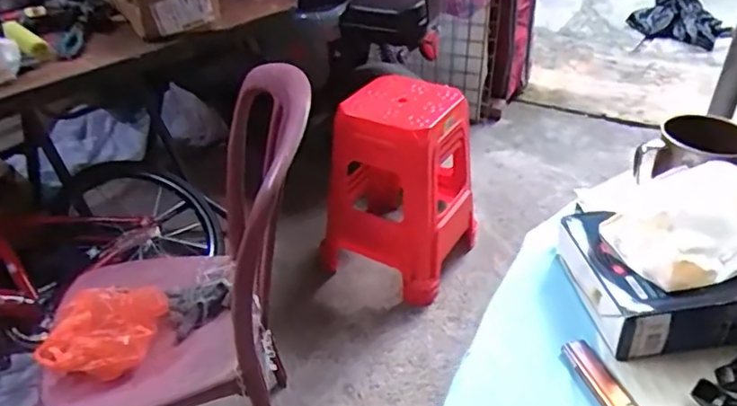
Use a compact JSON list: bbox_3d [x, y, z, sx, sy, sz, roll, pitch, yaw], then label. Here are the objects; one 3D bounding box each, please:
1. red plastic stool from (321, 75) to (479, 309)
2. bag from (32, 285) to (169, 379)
[{"bbox_3d":[0.087,-0.048,1.721,0.382,0.531,0.369,20,42,27],"label":"red plastic stool"},{"bbox_3d":[-0.459,0.220,1.020,0.165,0.052,0.161,0,37,4],"label":"bag"}]

